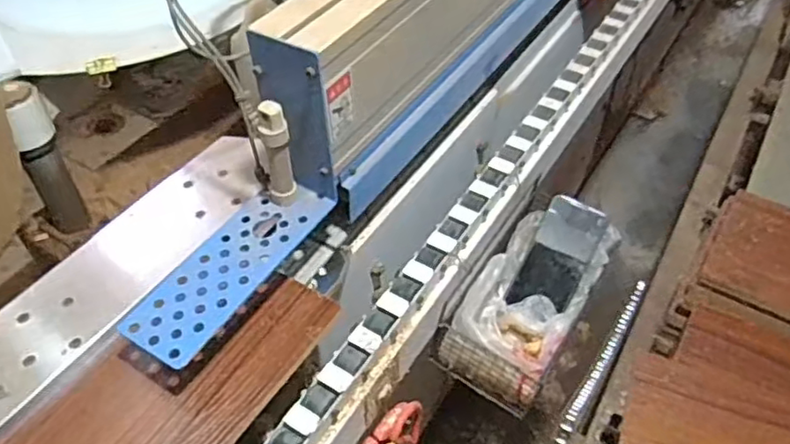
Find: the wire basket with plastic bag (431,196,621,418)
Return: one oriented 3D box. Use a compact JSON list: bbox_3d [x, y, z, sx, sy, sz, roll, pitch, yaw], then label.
[{"bbox_3d":[0.173,0.093,0.806,0.121,0.097,0.256,28,54,23],"label":"wire basket with plastic bag"}]

